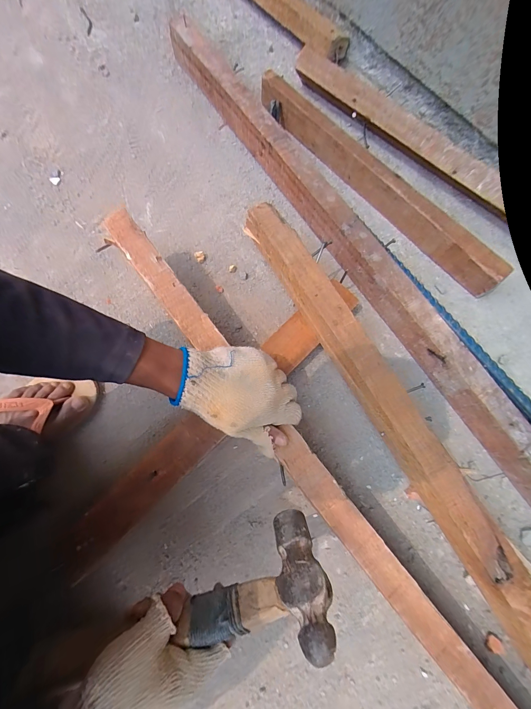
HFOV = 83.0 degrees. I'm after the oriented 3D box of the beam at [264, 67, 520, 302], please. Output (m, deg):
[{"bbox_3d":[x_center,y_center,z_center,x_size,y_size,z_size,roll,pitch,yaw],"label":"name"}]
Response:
[{"bbox_3d":[0.174,-0.293,0.499,0.050,0.064,0.523,-43,80,-10],"label":"beam"}]

